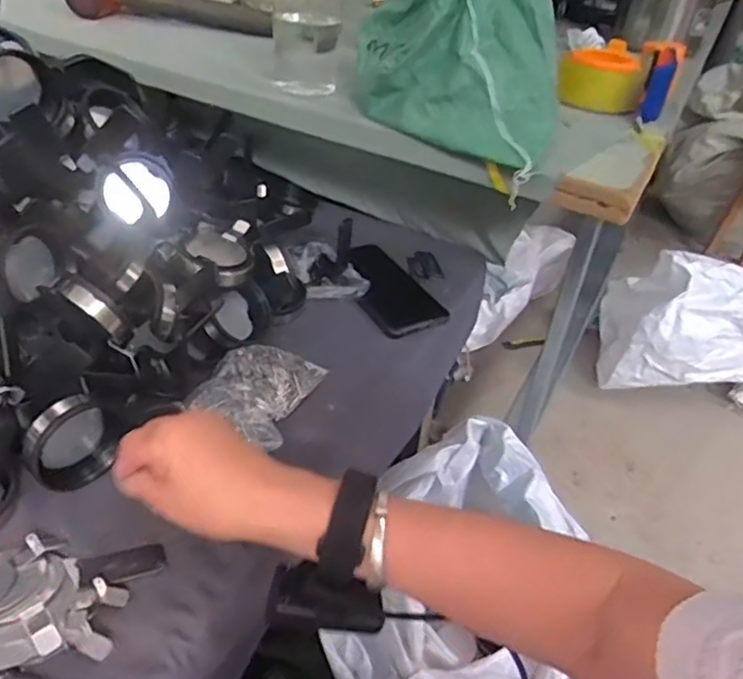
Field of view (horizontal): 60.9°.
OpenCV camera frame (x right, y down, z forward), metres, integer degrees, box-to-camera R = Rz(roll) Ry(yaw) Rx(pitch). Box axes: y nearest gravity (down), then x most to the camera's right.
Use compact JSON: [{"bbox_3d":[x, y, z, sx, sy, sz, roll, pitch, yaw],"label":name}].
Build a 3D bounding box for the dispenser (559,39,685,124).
[{"bbox_3d":[0.285,-0.307,0.730,0.121,0.064,0.110,20,40,17],"label":"dispenser"}]

